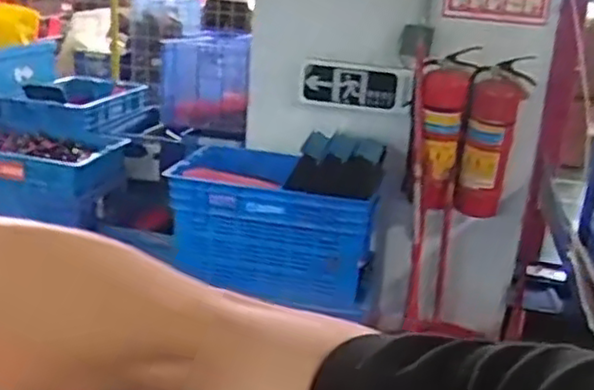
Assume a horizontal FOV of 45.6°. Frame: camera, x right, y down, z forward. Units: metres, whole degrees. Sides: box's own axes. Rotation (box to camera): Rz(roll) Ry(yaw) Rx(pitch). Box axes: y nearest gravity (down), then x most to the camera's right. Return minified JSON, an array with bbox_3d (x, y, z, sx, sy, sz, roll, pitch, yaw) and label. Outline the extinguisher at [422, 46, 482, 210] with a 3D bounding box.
[{"bbox_3d":[0.377,-0.161,1.881,0.124,0.418,0.133,4,18,-1],"label":"extinguisher"}]

